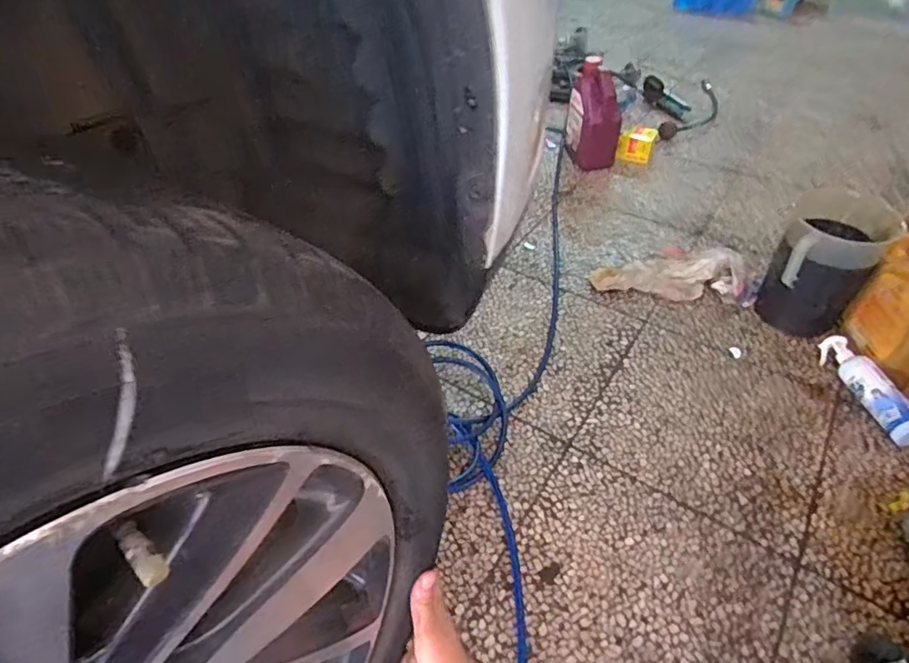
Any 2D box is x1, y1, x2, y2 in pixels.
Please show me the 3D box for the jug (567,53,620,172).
[{"bbox_3d":[0.428,-0.663,1.663,0.119,0.261,0.182,-8,46,-6],"label":"jug"}]

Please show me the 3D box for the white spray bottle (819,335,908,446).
[{"bbox_3d":[0.801,0.100,1.046,0.051,0.079,0.251,-11,46,-10],"label":"white spray bottle"}]

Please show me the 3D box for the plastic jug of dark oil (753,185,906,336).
[{"bbox_3d":[0.775,-0.139,1.146,0.204,0.274,0.171,-36,54,-29],"label":"plastic jug of dark oil"}]

